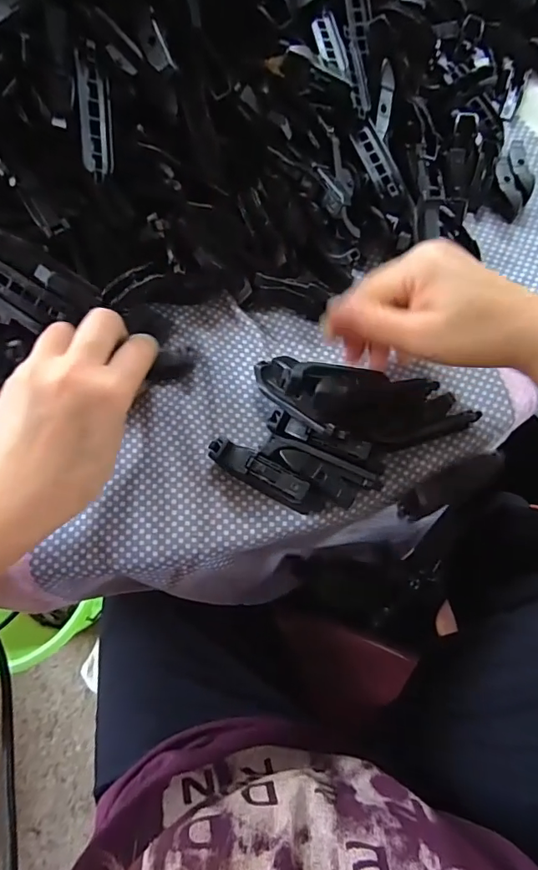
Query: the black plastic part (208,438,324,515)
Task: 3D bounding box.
[{"bbox_3d":[-0.002,0.025,0.289,0.073,0.021,0.021,35,78,11],"label":"black plastic part"}]

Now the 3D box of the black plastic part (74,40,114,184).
[{"bbox_3d":[-0.101,-0.187,0.282,0.016,0.011,0.068,0,106,2],"label":"black plastic part"}]

